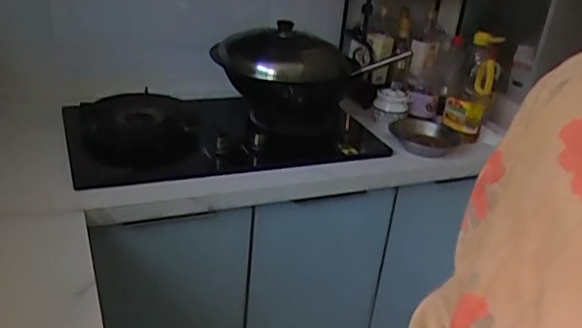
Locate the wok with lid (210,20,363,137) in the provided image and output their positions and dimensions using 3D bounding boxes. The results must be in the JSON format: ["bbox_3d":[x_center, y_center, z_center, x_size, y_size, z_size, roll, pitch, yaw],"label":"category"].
[{"bbox_3d":[-0.036,-0.233,1.460,0.352,0.227,0.340,5,26,-2],"label":"wok with lid"}]

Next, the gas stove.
[{"bbox_3d":[-0.183,-0.100,1.436,0.720,0.100,0.475,-7,29,-24],"label":"gas stove"}]

